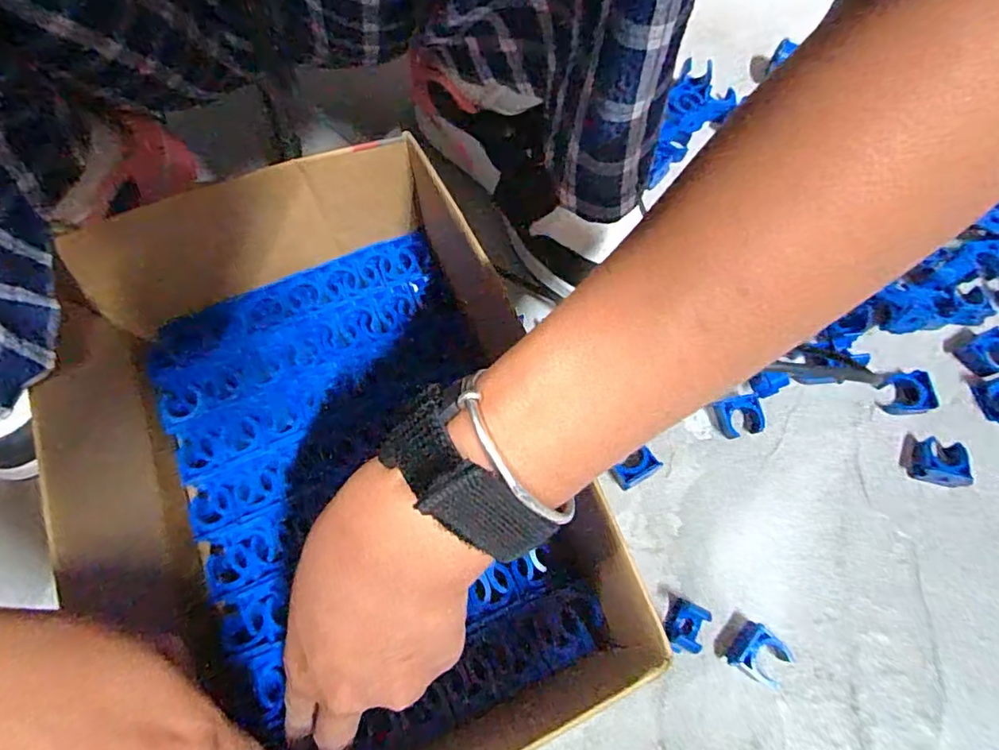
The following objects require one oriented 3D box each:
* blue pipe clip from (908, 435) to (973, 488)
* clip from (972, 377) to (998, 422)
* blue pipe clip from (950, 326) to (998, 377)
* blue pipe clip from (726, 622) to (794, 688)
[{"bbox_3d":[0.281,0.056,0.359,0.027,0.019,0.029,23,71,9],"label":"blue pipe clip"},{"bbox_3d":[0.331,0.014,0.369,0.018,0.025,0.030,5,69,3],"label":"clip"},{"bbox_3d":[0.337,-0.016,0.386,0.026,0.013,0.027,-26,71,-9],"label":"blue pipe clip"},{"bbox_3d":[0.150,0.159,0.320,0.031,0.019,0.026,26,71,10],"label":"blue pipe clip"}]

